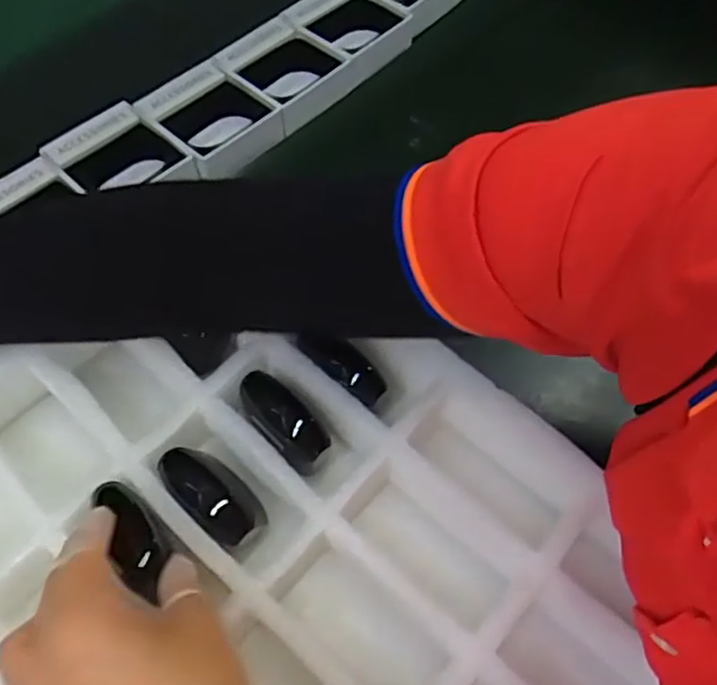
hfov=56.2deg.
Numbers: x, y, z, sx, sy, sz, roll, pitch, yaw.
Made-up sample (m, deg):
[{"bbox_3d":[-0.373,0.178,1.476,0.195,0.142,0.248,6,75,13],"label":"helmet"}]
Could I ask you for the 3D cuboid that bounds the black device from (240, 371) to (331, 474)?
[{"bbox_3d":[-0.040,0.042,0.367,0.028,0.019,0.059,-39,65,-21],"label":"black device"}]

